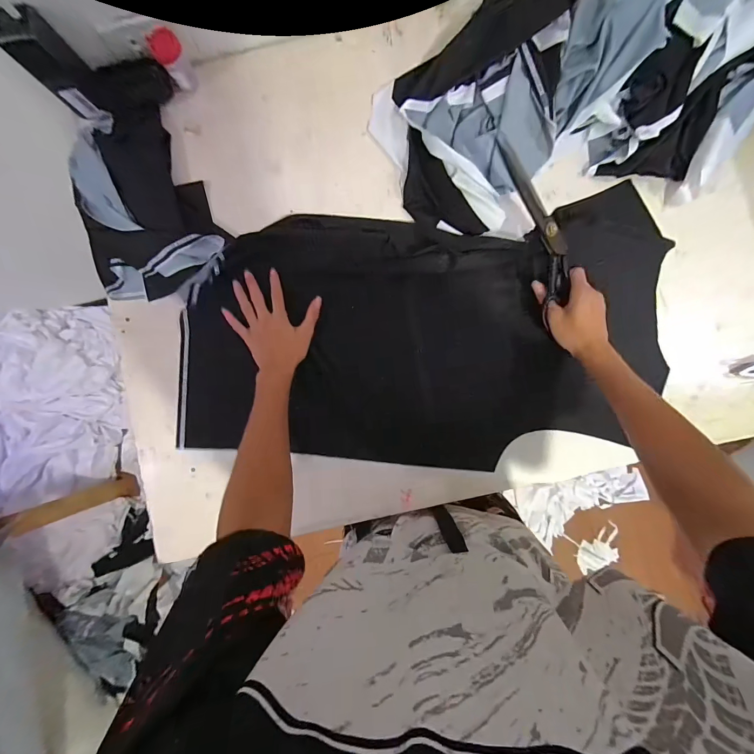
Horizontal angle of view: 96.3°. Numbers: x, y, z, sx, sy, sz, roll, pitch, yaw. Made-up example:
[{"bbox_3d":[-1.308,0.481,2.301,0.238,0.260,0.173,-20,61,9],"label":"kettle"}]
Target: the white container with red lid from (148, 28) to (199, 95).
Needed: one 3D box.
[{"bbox_3d":[-0.329,-0.516,0.554,0.049,0.074,0.038,-37,84,3],"label":"white container with red lid"}]

